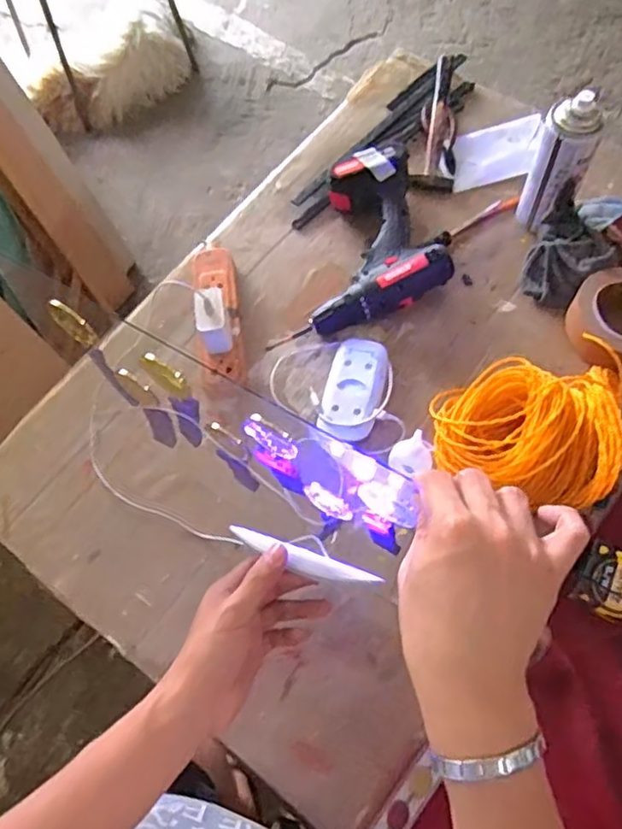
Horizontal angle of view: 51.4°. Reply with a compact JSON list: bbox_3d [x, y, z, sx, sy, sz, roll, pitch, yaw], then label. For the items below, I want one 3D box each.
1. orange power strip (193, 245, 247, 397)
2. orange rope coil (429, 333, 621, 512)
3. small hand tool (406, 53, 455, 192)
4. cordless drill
[{"bbox_3d":[-0.114,-0.121,0.792,0.052,0.030,0.198,-8,65,-1],"label":"orange power strip"},{"bbox_3d":[0.227,0.004,0.695,0.186,0.072,0.177,9,66,7],"label":"orange rope coil"},{"bbox_3d":[0.189,-0.408,0.911,0.060,0.036,0.206,13,67,8],"label":"small hand tool"},{"bbox_3d":[0.046,-0.213,0.808,0.243,0.072,0.209,-17,66,-5],"label":"cordless drill"}]

